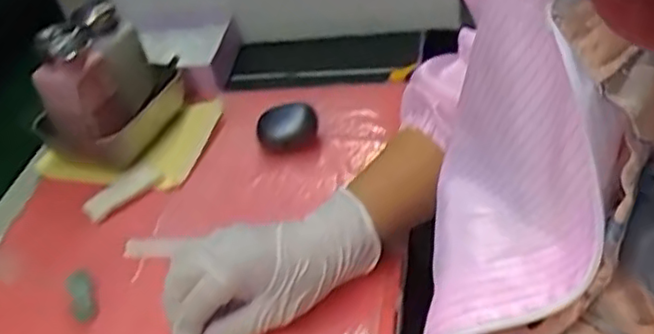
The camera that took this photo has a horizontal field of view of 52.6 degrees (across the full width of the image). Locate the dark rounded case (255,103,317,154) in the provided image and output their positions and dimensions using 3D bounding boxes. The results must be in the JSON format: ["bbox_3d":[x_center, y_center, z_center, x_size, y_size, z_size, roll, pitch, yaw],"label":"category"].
[{"bbox_3d":[-0.037,-0.033,0.604,0.054,0.023,0.049,-10,41,-3],"label":"dark rounded case"}]

